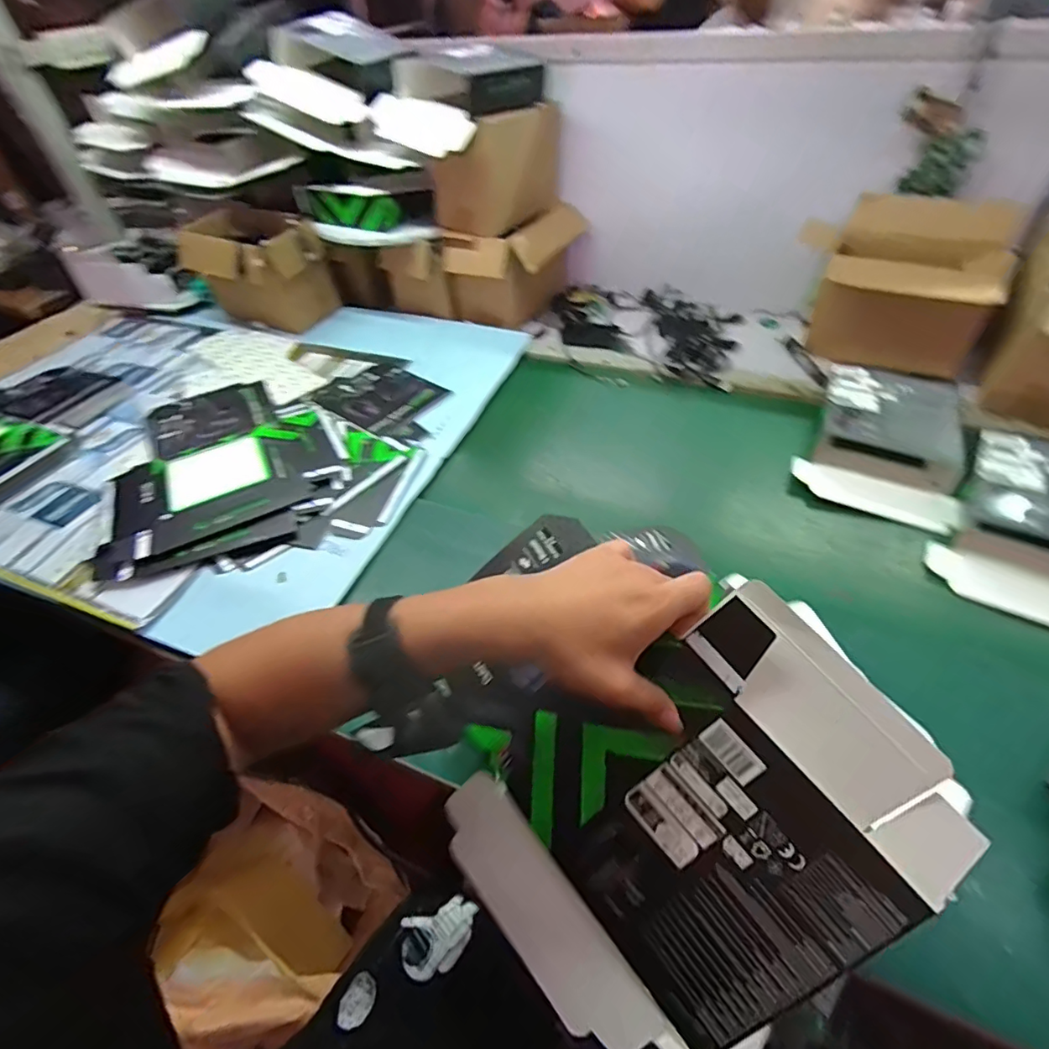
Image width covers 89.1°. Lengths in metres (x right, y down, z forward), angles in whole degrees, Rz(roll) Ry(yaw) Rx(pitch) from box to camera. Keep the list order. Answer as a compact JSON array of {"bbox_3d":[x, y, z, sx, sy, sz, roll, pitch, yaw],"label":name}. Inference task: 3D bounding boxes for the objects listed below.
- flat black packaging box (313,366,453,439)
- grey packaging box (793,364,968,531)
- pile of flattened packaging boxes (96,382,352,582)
[{"bbox_3d":[-0.239,-0.212,0.875,0.190,0.009,0.148,30,55,29],"label":"flat black packaging box"},{"bbox_3d":[0.483,-0.115,0.711,0.184,0.066,0.242,20,50,22],"label":"grey packaging box"},{"bbox_3d":[-0.454,-0.104,0.767,0.287,0.022,0.367,-27,50,-21],"label":"pile of flattened packaging boxes"}]

